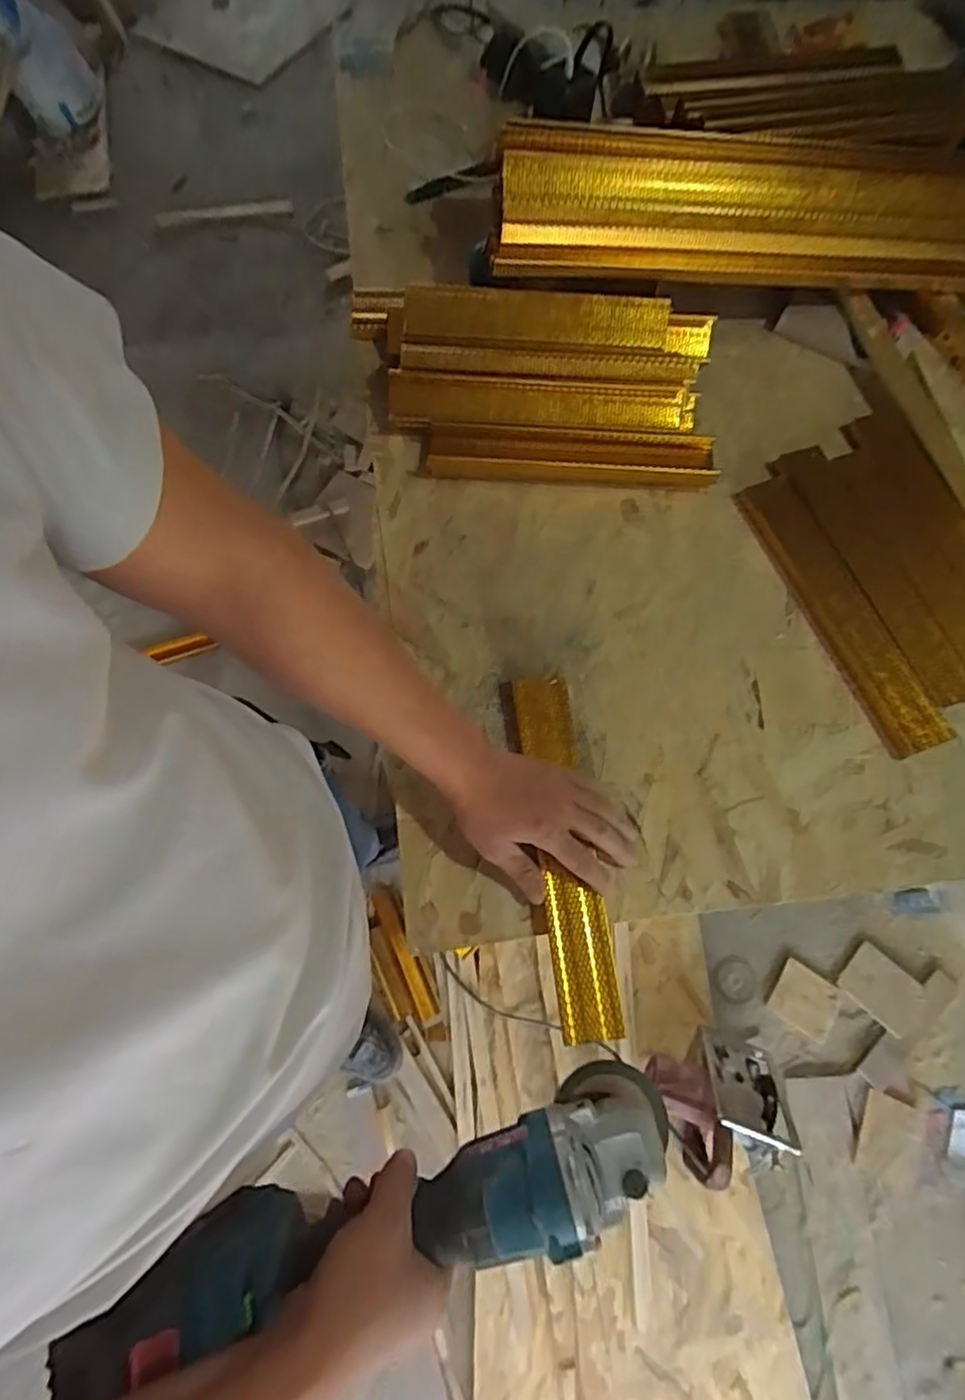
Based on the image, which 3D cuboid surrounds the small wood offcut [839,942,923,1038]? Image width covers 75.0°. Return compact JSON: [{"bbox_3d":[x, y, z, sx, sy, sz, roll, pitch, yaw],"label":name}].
[{"bbox_3d":[0.784,0.568,1.230,0.151,0.007,0.114,40,75,10],"label":"small wood offcut"}]

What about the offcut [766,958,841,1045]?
[{"bbox_3d":[0.630,0.585,1.227,0.122,0.005,0.110,33,74,8],"label":"offcut"}]

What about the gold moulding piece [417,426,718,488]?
[{"bbox_3d":[0.090,-0.255,0.652,0.291,0.033,0.050,4,72,-1],"label":"gold moulding piece"}]

